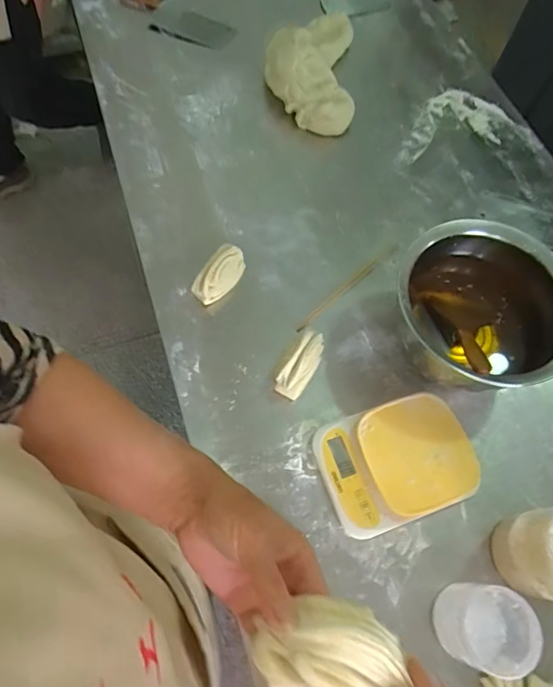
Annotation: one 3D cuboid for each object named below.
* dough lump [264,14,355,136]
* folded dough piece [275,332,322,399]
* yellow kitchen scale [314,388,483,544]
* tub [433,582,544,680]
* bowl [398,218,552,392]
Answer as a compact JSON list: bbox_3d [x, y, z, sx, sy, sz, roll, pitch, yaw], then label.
[{"bbox_3d":[0.066,-0.548,0.910,0.163,0.091,0.289,3,65,0],"label":"dough lump"},{"bbox_3d":[0.034,0.028,0.651,0.041,0.055,0.099,29,67,11],"label":"folded dough piece"},{"bbox_3d":[0.157,0.154,0.611,0.192,0.034,0.145,-17,66,-10],"label":"yellow kitchen scale"},{"bbox_3d":[0.229,0.314,0.521,0.086,0.083,0.081,1,65,-2],"label":"tub"},{"bbox_3d":[0.271,-0.036,0.649,0.210,0.130,0.226,1,65,-2],"label":"bowl"}]

